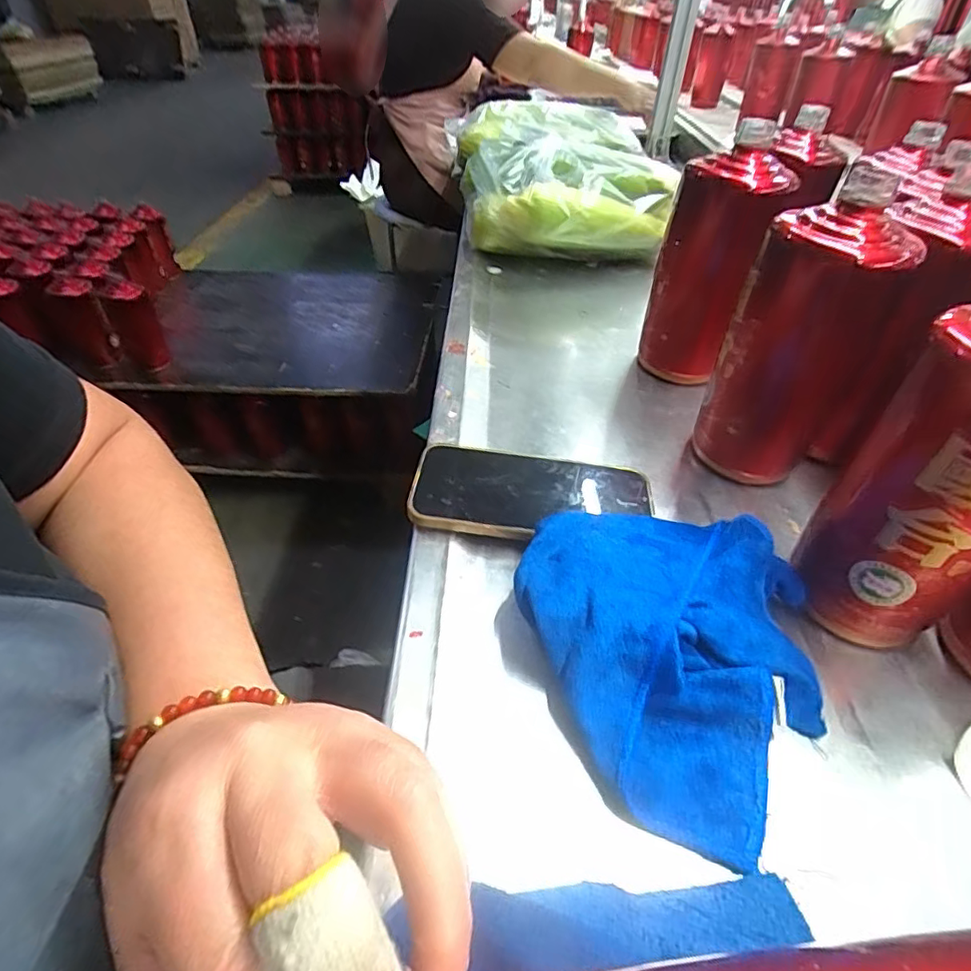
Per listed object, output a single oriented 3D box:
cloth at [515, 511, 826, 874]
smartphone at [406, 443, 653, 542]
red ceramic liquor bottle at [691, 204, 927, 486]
[{"bbox_3d":[0.102,0.082,0.281,0.157,0.035,0.170,-3,42,-5],"label":"cloth"},{"bbox_3d":[0.031,0.005,0.378,0.156,0.013,0.080,5,42,4],"label":"smartphone"},{"bbox_3d":[0.202,-0.086,0.378,0.078,0.187,0.077,28,48,26],"label":"red ceramic liquor bottle"}]

